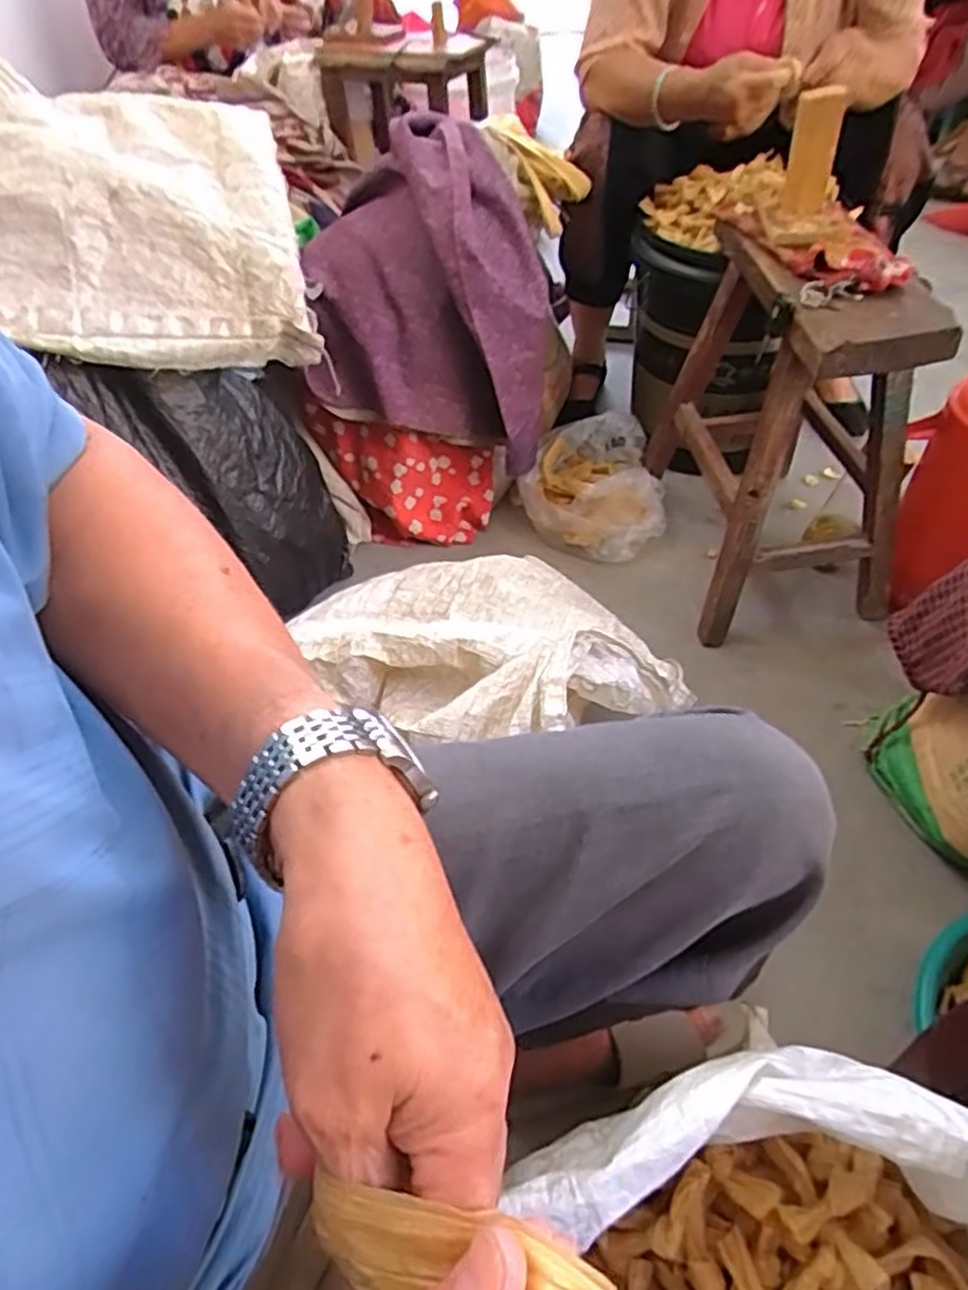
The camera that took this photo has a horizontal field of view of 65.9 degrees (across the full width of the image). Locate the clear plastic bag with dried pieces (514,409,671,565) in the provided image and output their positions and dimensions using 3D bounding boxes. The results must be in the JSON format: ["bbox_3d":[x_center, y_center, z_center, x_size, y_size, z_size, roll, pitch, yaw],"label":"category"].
[{"bbox_3d":[0.169,-0.261,1.219,0.219,0.090,0.278,-5,48,0],"label":"clear plastic bag with dried pieces"}]

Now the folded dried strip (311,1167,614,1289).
[{"bbox_3d":[-0.009,0.161,0.192,0.081,0.023,0.026,-2,46,26],"label":"folded dried strip"}]

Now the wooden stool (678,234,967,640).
[{"bbox_3d":[0.405,-0.292,1.004,0.255,0.433,0.377,-4,48,1],"label":"wooden stool"}]

